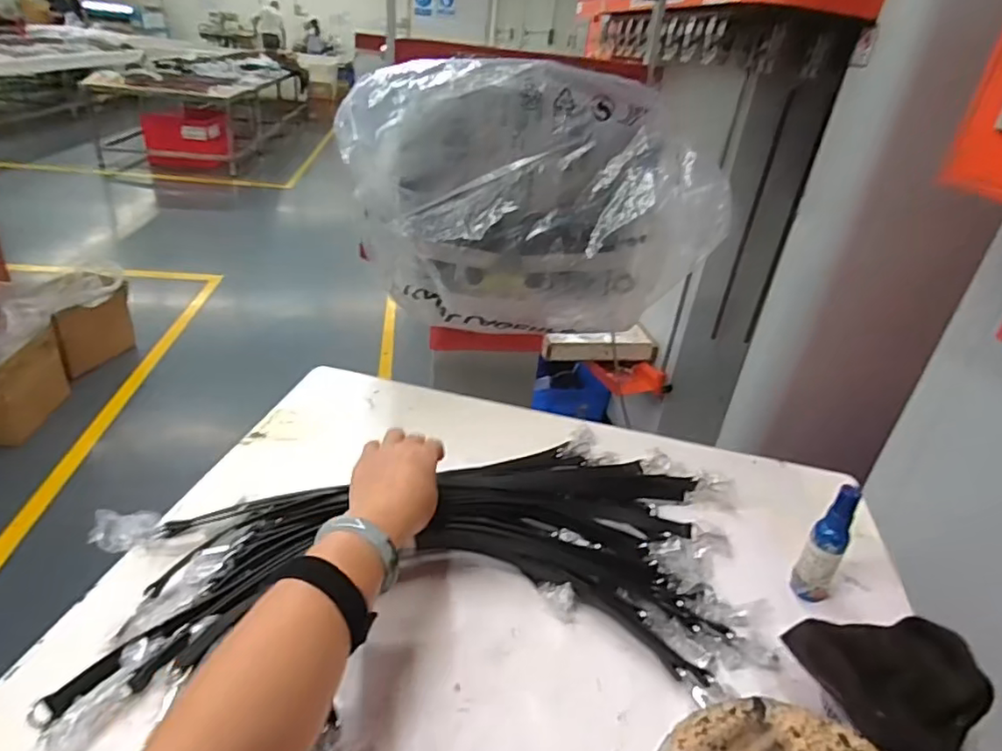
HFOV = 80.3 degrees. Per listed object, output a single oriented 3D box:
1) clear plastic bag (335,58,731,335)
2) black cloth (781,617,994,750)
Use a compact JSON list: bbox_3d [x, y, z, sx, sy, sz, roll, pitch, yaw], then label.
[{"bbox_3d":[0.023,-0.211,0.746,0.422,0.291,0.173,-1,31,-15],"label":"clear plastic bag"},{"bbox_3d":[0.303,0.240,0.457,0.131,0.021,0.098,0,53,-2],"label":"black cloth"}]

